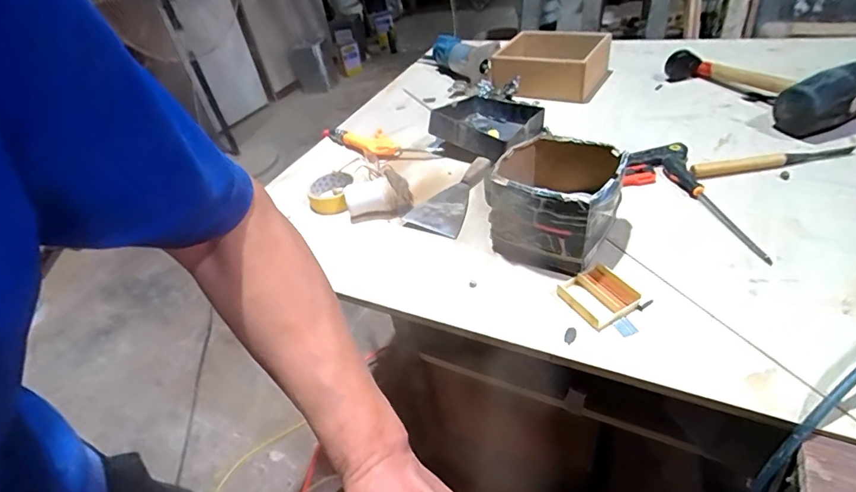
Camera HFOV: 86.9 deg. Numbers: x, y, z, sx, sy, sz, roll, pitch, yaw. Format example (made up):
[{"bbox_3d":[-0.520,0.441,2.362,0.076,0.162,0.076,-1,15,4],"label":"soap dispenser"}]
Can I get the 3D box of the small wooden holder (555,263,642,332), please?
[{"bbox_3d":[0.202,0.057,0.543,0.071,0.023,0.075,-21,42,-17],"label":"small wooden holder"}]

